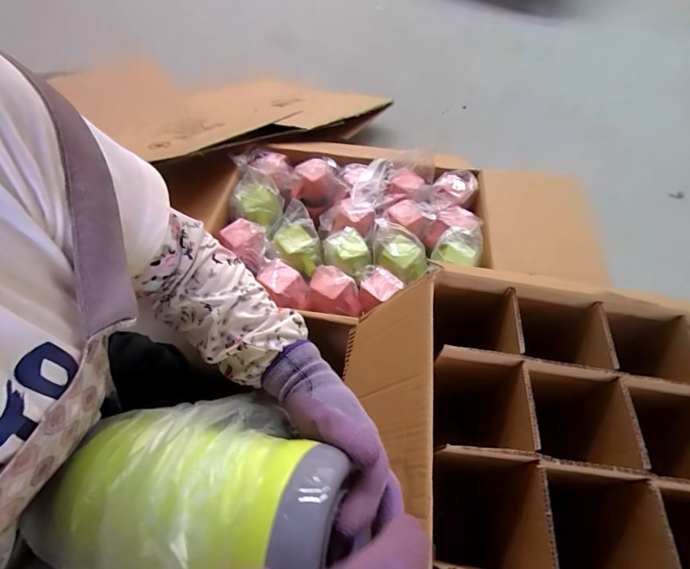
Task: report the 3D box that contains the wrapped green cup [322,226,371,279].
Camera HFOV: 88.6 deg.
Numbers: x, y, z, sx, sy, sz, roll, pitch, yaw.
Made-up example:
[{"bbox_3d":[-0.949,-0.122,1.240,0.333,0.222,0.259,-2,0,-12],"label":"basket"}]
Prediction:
[{"bbox_3d":[0.010,-0.067,0.721,0.096,0.053,0.095,1,56,-2],"label":"wrapped green cup"}]

